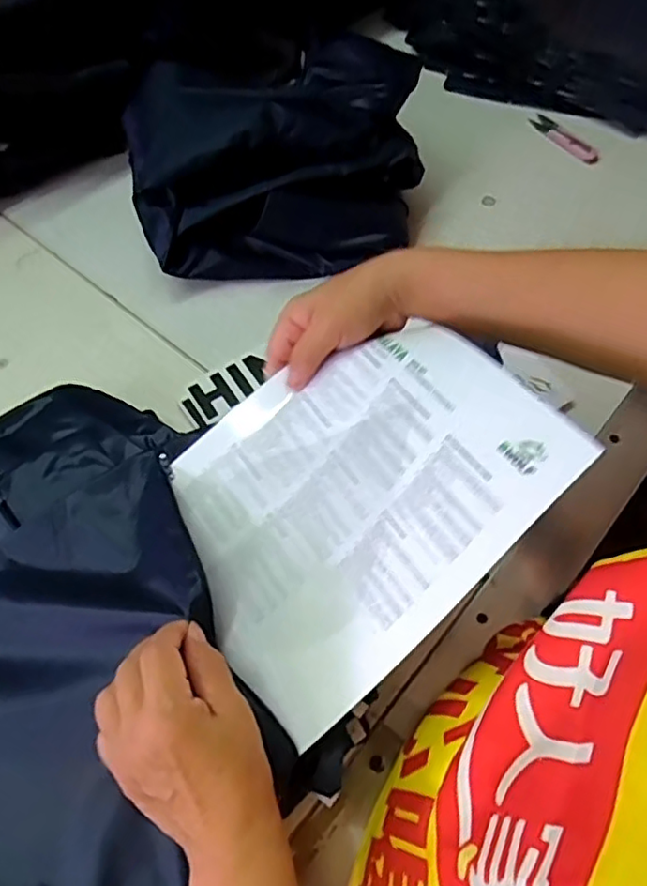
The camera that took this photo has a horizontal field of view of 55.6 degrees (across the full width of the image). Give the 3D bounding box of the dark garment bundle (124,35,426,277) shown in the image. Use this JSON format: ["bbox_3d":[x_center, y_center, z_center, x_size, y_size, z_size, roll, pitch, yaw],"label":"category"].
[{"bbox_3d":[-0.057,-0.302,0.629,0.291,0.134,0.241,-5,62,-1],"label":"dark garment bundle"}]

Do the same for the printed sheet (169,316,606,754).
[{"bbox_3d":[0.007,0.025,0.382,0.232,0.022,0.202,-48,52,12],"label":"printed sheet"}]

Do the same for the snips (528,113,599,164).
[{"bbox_3d":[0.282,-0.359,0.722,0.025,0.005,0.101,-27,64,-13],"label":"snips"}]

